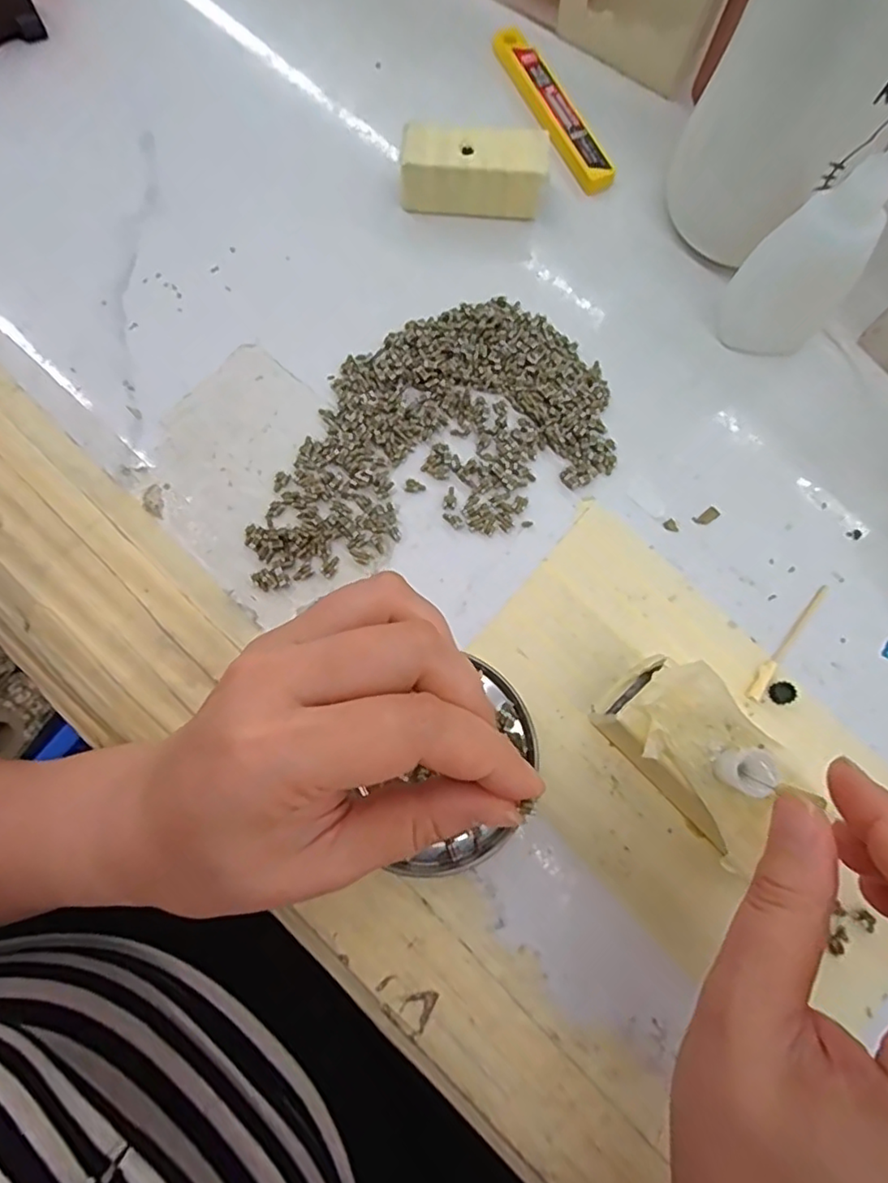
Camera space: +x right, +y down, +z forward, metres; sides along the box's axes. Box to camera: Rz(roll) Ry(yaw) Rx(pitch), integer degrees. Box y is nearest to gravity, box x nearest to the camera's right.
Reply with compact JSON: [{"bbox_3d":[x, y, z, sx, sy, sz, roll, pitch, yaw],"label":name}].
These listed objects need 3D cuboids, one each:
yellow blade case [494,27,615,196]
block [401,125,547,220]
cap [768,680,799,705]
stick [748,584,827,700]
[{"bbox_3d":[0.052,-0.242,0.306,0.019,0.005,0.104,-25,78,-7],"label":"yellow blade case"},{"bbox_3d":[0.014,-0.192,0.283,0.066,0.024,0.025,3,76,0],"label":"block"},{"bbox_3d":[0.133,0.040,0.242,0.008,0.005,0.009,-8,76,-3],"label":"cap"},{"bbox_3d":[0.140,0.019,0.249,0.006,0.004,0.060,38,78,8],"label":"stick"}]

